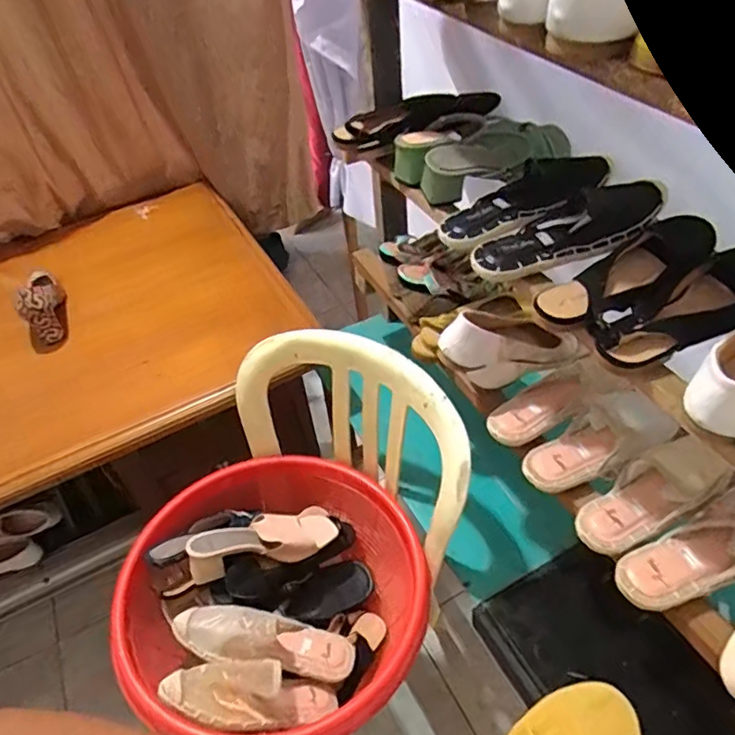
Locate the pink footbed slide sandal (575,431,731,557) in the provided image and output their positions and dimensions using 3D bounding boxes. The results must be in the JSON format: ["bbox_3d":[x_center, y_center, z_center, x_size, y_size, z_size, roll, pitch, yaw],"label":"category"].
[{"bbox_3d":[0.345,0.142,0.679,0.215,0.053,0.085,-27,49,-20],"label":"pink footbed slide sandal"}]

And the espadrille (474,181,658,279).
[{"bbox_3d":[0.222,-0.164,0.671,0.210,0.050,0.085,-15,45,-9],"label":"espadrille"}]

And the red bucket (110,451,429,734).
[{"bbox_3d":[-0.130,0.348,0.915,0.439,0.193,0.406,-3,45,3],"label":"red bucket"}]

